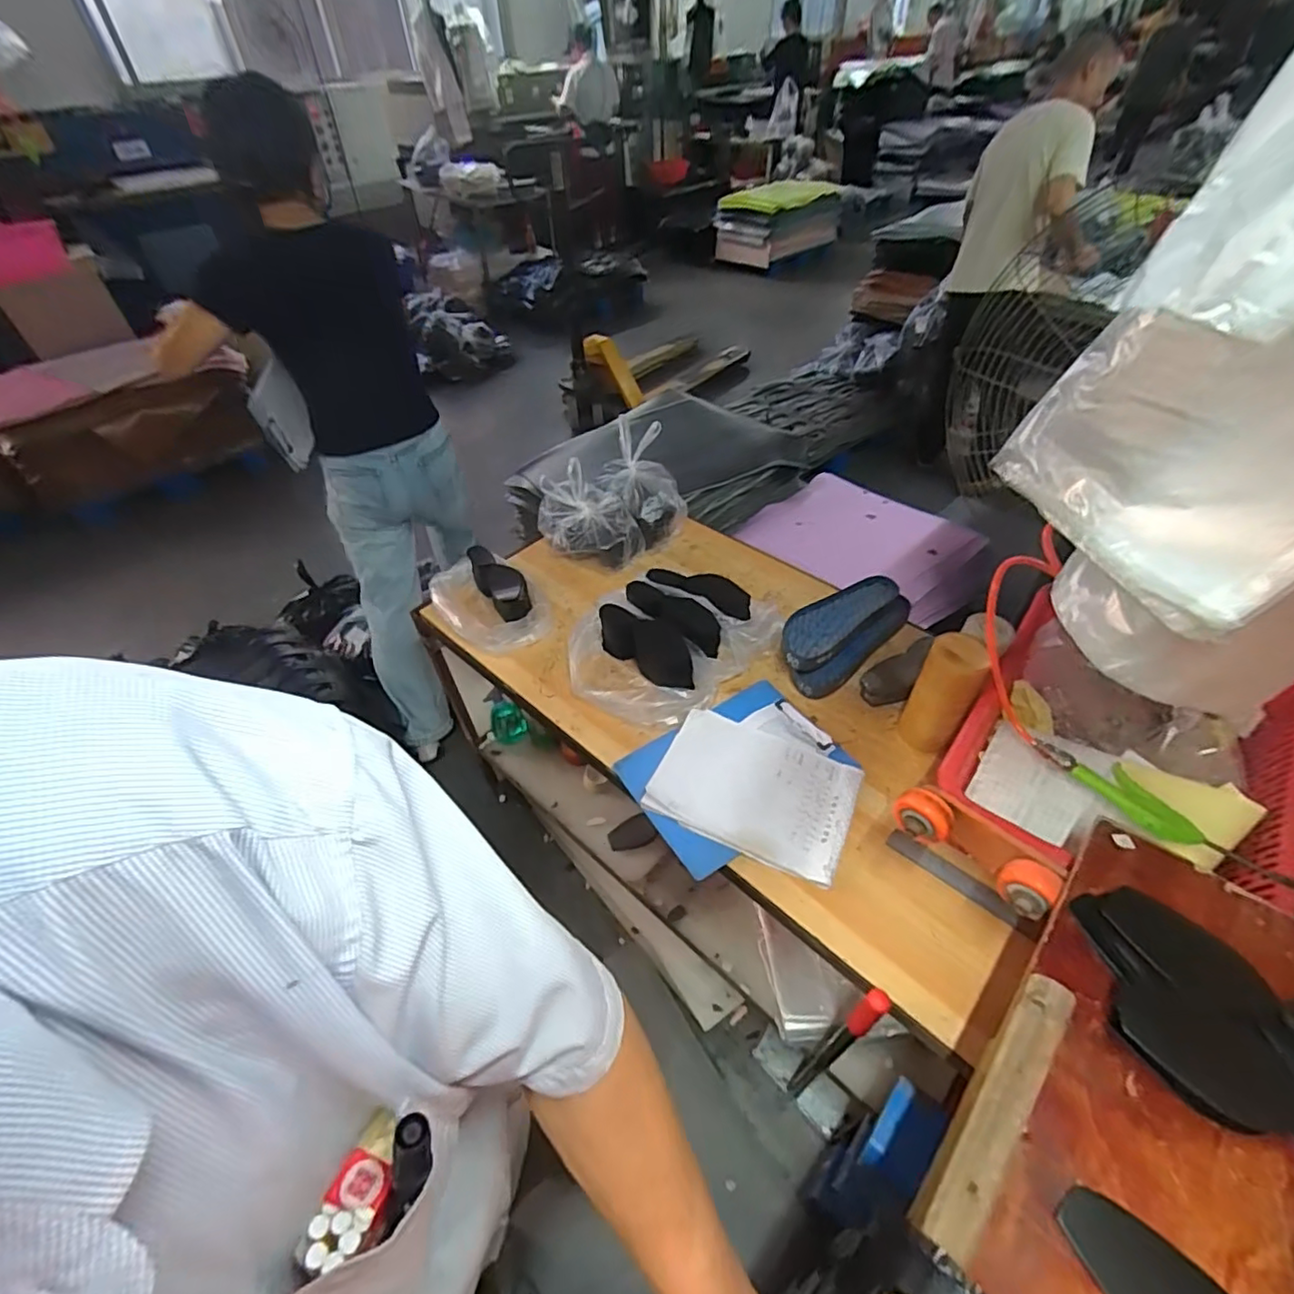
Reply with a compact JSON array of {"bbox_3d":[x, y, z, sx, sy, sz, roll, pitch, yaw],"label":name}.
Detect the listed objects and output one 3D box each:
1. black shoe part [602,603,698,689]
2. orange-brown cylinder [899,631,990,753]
[{"bbox_3d":[0.007,0.005,1.085,0.089,0.074,0.219,-33,55,-25],"label":"black shoe part"},{"bbox_3d":[0.435,0.073,0.892,0.081,0.201,0.075,27,54,24],"label":"orange-brown cylinder"}]

